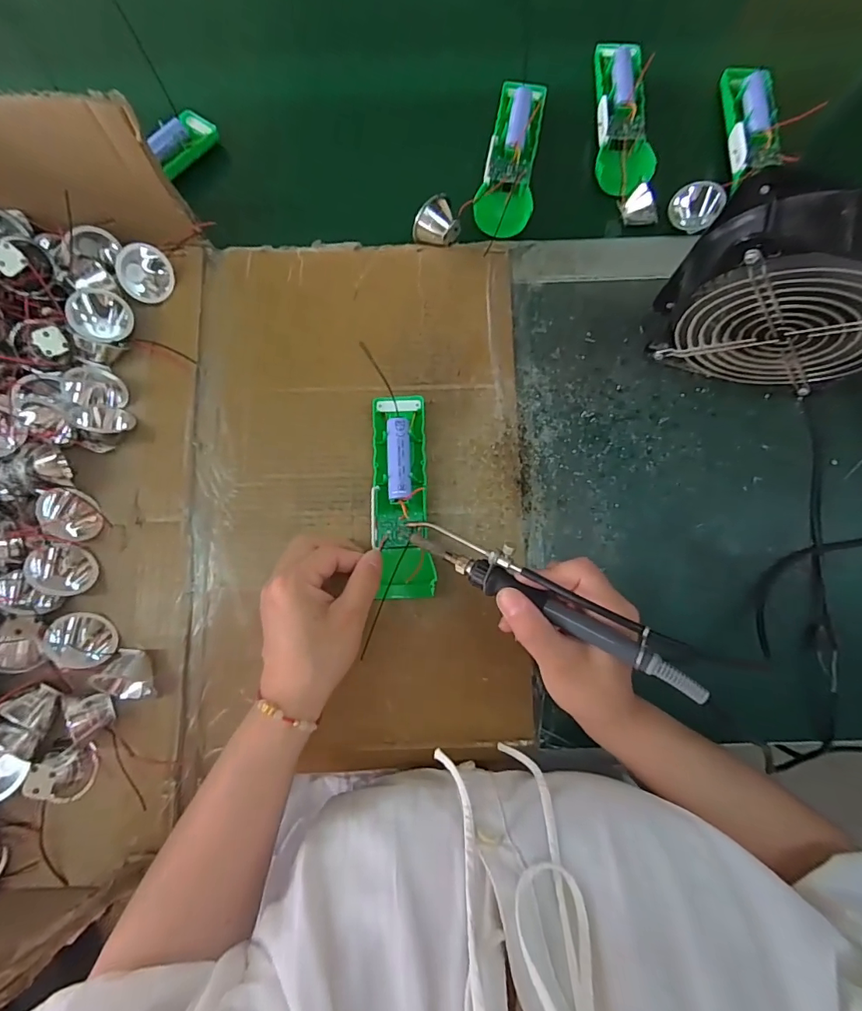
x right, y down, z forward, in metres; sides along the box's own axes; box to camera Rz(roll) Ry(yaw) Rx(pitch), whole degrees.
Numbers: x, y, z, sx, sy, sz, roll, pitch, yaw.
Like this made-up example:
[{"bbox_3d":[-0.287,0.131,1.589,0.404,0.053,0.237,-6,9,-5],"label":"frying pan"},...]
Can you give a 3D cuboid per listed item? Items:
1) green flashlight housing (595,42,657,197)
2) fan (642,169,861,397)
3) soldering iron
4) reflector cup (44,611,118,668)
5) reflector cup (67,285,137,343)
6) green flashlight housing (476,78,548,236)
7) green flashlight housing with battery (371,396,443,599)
[{"bbox_3d":[0.173,-0.347,0.424,0.046,0.027,0.150,3,82,-1],"label":"green flashlight housing"},{"bbox_3d":[0.245,-0.142,0.338,0.143,0.159,0.054,20,82,2],"label":"fan"},{"bbox_3d":[0.065,0.055,0.299,0.203,0.033,0.027,27,82,28],"label":"soldering iron"},{"bbox_3d":[-0.257,0.097,0.345,0.038,0.022,0.043,-40,129,-17],"label":"reflector cup"},{"bbox_3d":[-0.266,-0.153,0.382,0.022,0.044,0.036,51,122,40],"label":"reflector cup"},{"bbox_3d":[0.072,-0.313,0.424,0.048,0.022,0.146,8,82,0],"label":"green flashlight housing"},{"bbox_3d":[-0.019,-0.011,0.361,0.037,0.019,0.155,-2,75,-1],"label":"green flashlight housing with battery"}]

